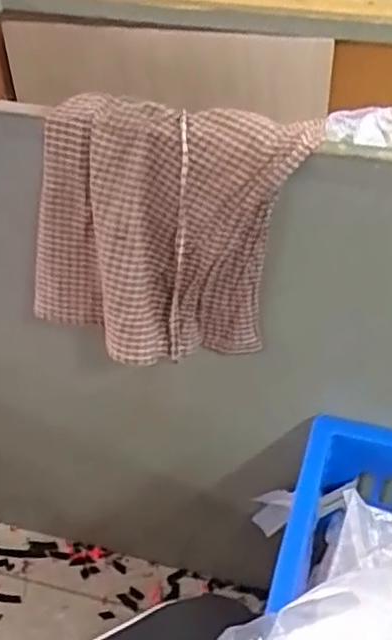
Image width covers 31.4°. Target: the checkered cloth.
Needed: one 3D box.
[{"bbox_3d":[-0.042,-0.081,0.707,0.255,0.278,0.072,14,36,3],"label":"checkered cloth"}]

